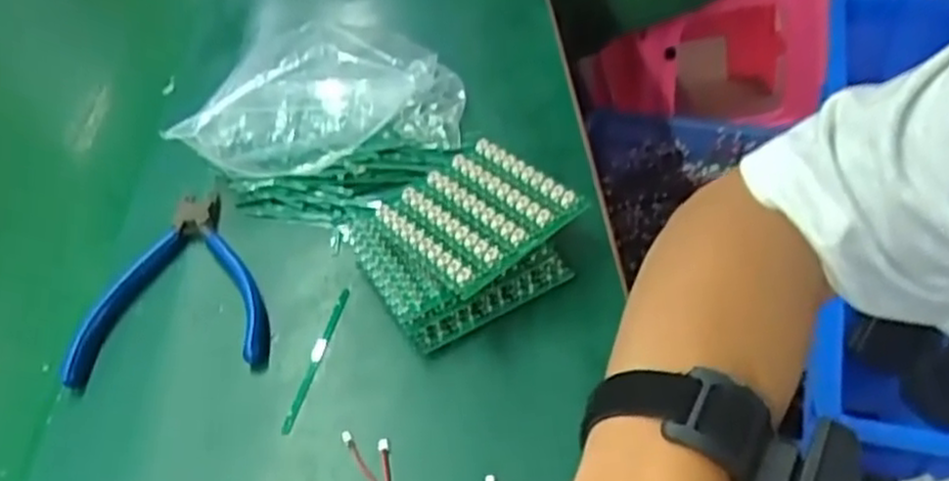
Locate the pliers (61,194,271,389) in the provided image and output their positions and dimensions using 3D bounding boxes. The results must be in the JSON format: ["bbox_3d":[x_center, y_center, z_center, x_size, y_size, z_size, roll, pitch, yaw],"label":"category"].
[{"bbox_3d":[-0.160,0.020,0.426,0.103,0.017,0.122,-6,45,1],"label":"pliers"}]

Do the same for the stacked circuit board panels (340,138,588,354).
[{"bbox_3d":[-0.004,-0.001,0.407,0.108,0.037,0.088,-25,47,-15],"label":"stacked circuit board panels"}]

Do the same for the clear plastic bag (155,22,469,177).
[{"bbox_3d":[-0.096,-0.089,0.486,0.178,0.061,0.087,-17,46,-7],"label":"clear plastic bag"}]

